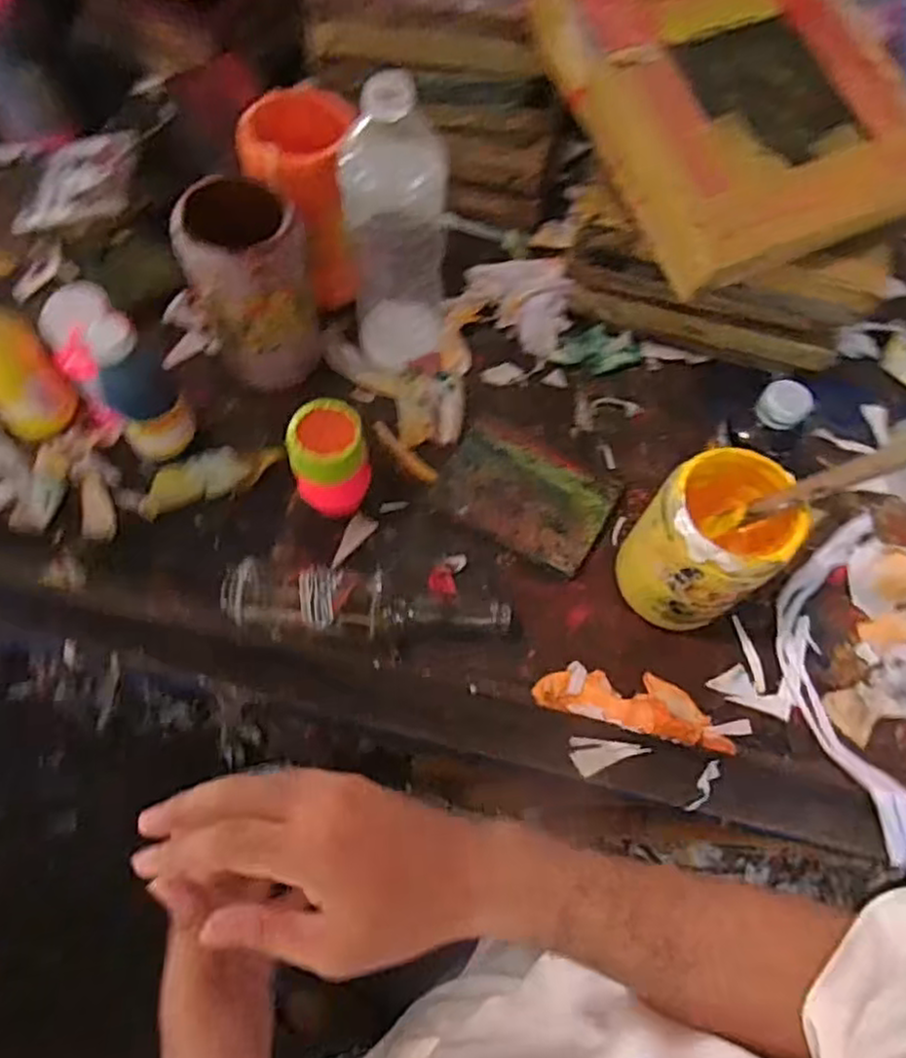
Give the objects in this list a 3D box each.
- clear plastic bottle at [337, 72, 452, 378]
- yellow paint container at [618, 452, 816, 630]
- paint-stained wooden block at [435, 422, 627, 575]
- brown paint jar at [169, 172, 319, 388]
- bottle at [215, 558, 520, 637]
[{"bbox_3d":[-0.044,-0.228,0.569,0.079,0.232,0.073,0,67,-3],"label":"clear plastic bottle"},{"bbox_3d":[0.187,0.010,0.535,0.091,0.143,0.104,37,70,12],"label":"yellow paint container"},{"bbox_3d":[0.063,-0.031,0.616,0.140,0.016,0.102,29,68,9],"label":"paint-stained wooden block"},{"bbox_3d":[-0.161,-0.202,0.587,0.094,0.138,0.098,1,67,-2],"label":"brown paint jar"},{"bbox_3d":[-0.066,0.058,0.564,0.223,0.063,0.057,5,67,-1],"label":"bottle"}]

